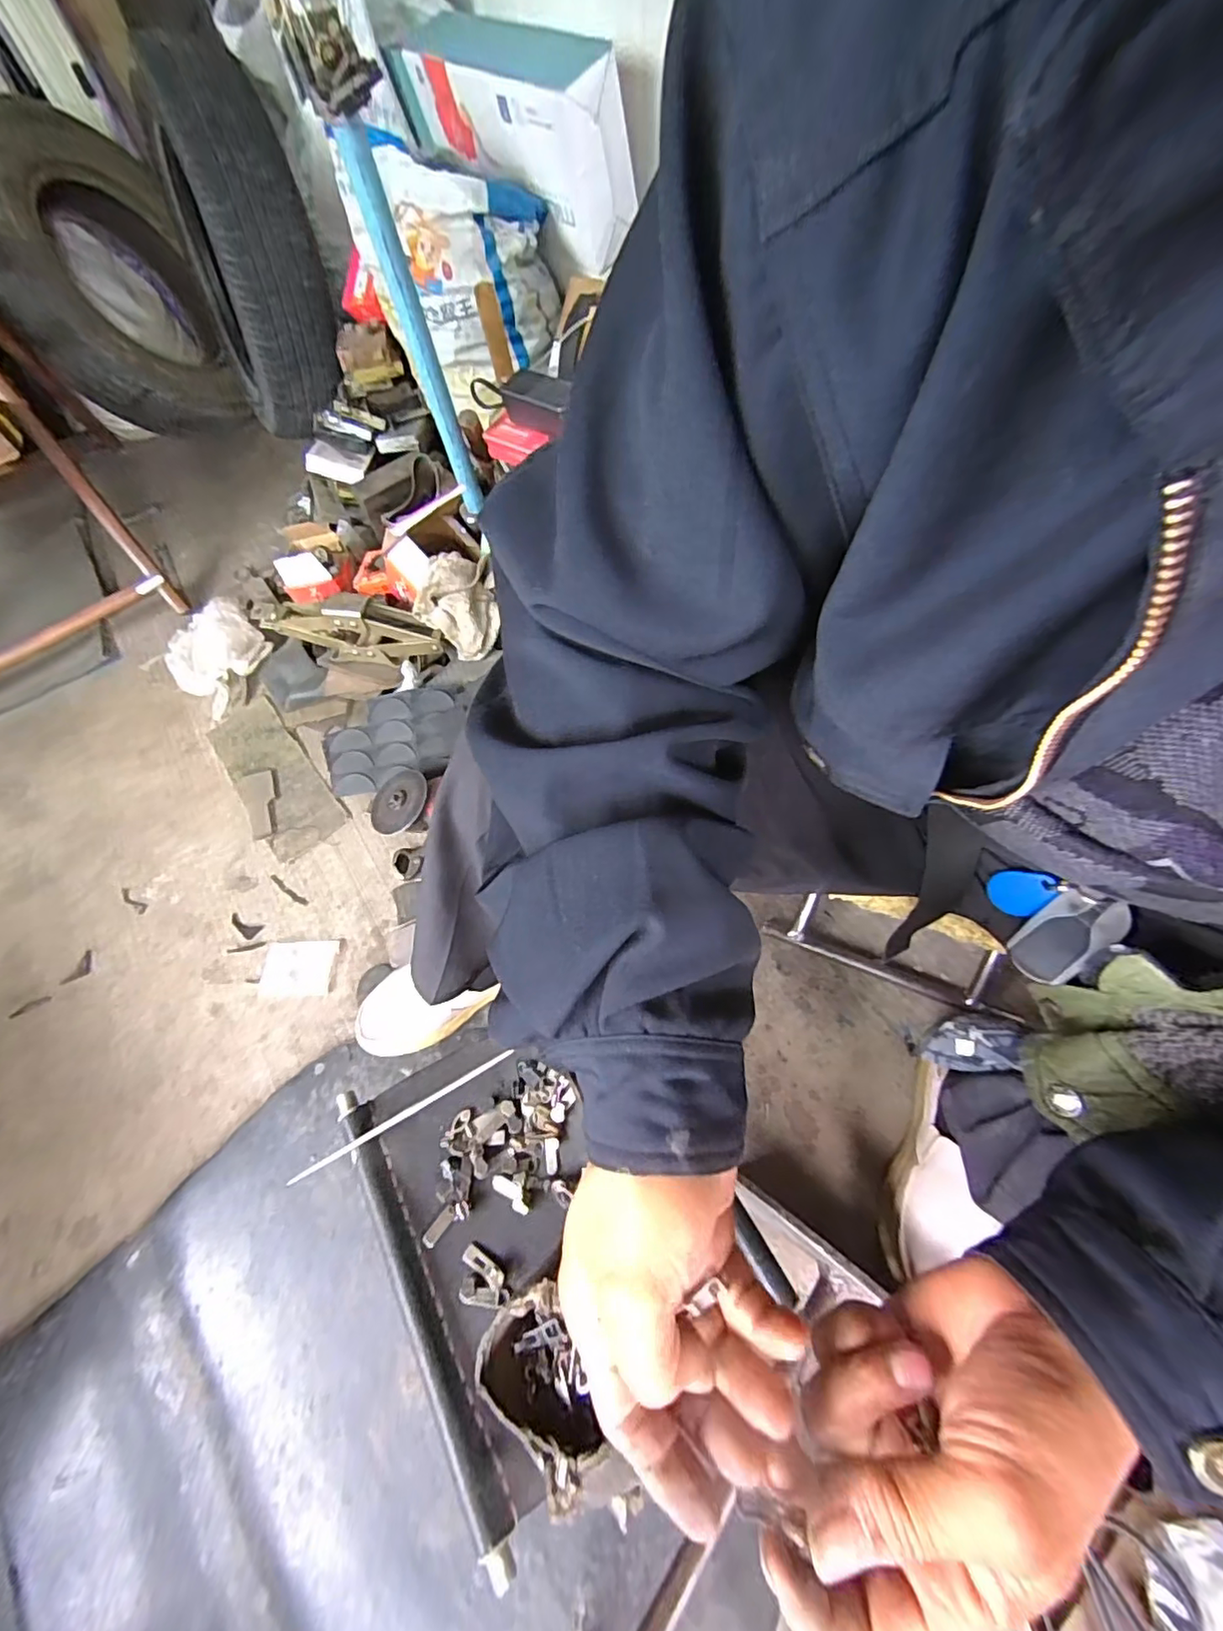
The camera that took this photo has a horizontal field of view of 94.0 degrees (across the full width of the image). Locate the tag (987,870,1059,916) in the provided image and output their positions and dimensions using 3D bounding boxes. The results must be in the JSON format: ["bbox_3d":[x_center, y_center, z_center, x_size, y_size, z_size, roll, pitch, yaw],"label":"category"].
[{"bbox_3d":[0.256,0.048,0.356,0.004,0.039,0.027,0,79,-25],"label":"tag"}]

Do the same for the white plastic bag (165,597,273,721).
[{"bbox_3d":[-0.677,-0.278,0.983,0.146,0.099,0.161,40,72,22],"label":"white plastic bag"}]

